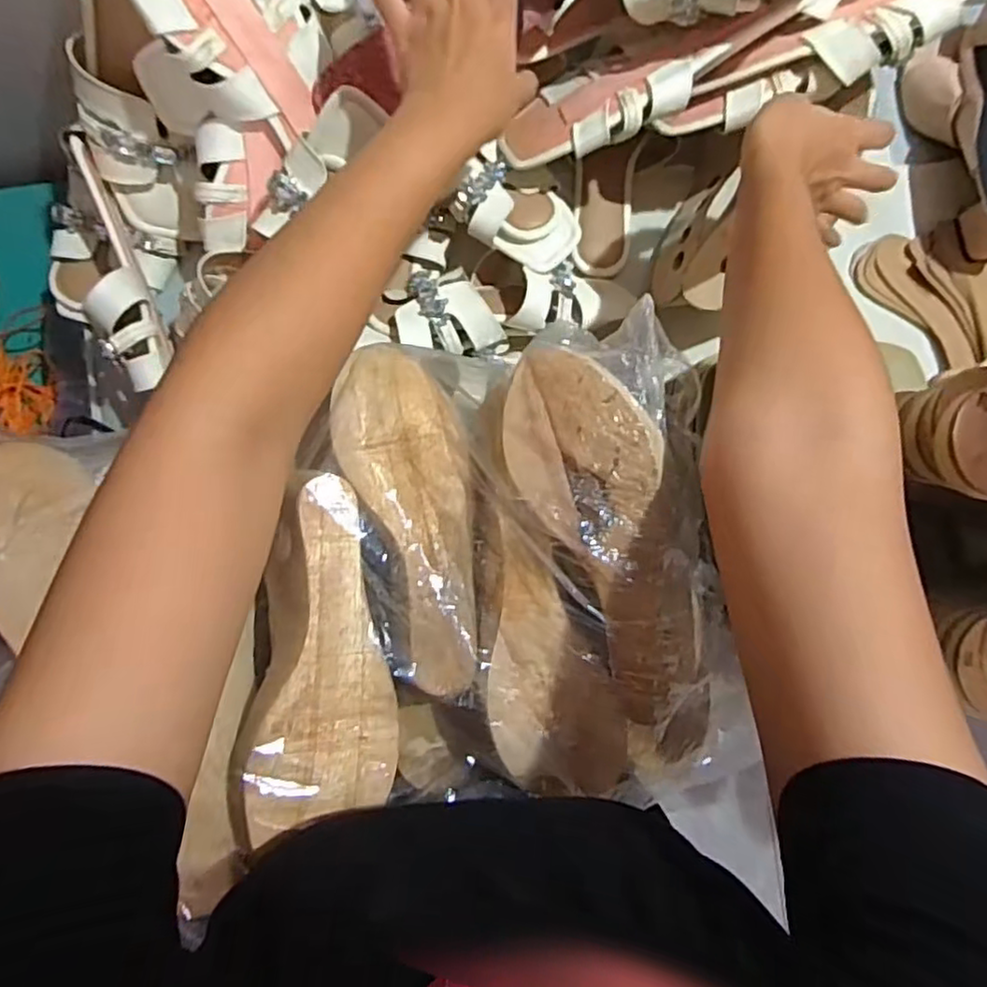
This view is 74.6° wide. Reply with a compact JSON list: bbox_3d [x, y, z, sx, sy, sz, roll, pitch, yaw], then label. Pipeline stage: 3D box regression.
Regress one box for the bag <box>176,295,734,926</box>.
[{"bbox_3d":[-0.008,0.049,0.354,0.260,0.081,0.258,0,88,-4],"label":"bag"}]

